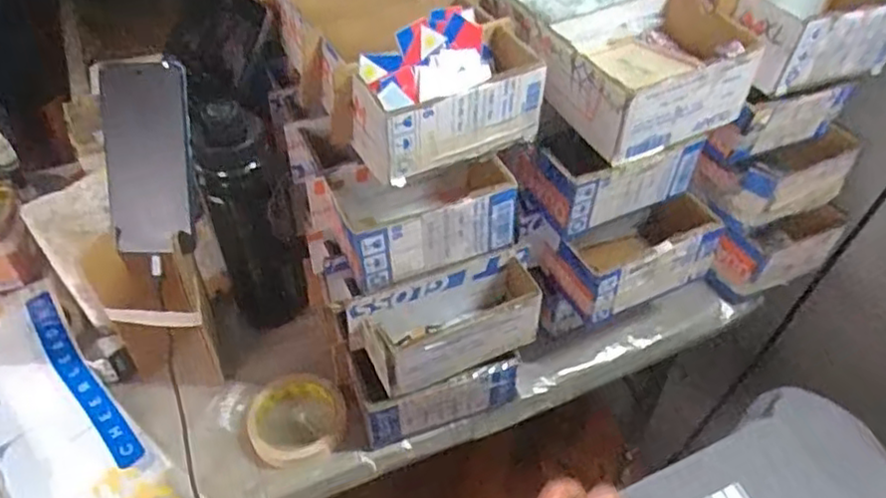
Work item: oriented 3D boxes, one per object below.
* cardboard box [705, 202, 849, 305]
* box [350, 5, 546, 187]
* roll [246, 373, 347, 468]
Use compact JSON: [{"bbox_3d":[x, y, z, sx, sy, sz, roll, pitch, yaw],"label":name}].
[{"bbox_3d":[0.387,0.002,0.782,0.164,0.081,0.046,-15,48,-15],"label":"cardboard box"},{"bbox_3d":[0.004,-0.131,0.583,0.170,0.092,0.088,-26,52,-23],"label":"box"},{"bbox_3d":[-0.148,0.170,0.688,0.096,0.022,0.098,0,46,0],"label":"roll"}]

